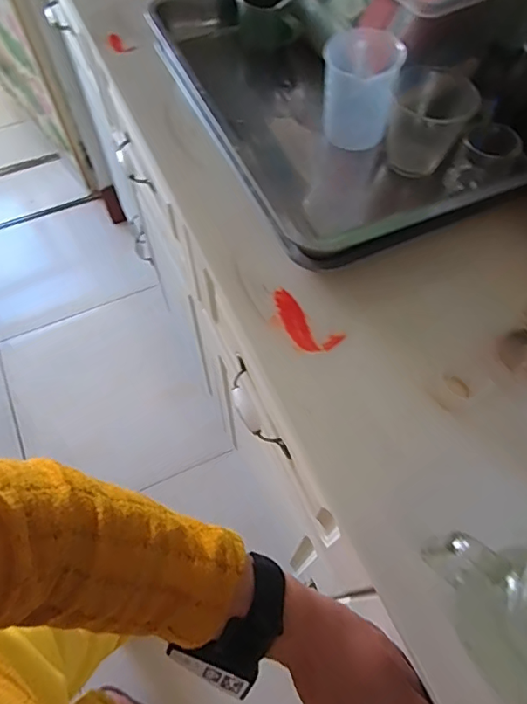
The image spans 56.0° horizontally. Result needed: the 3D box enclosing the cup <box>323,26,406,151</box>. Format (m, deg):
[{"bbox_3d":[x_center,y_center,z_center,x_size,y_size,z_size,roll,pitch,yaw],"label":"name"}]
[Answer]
[{"bbox_3d":[0.101,-0.285,0.533,0.072,0.104,0.072,0,64,0],"label":"cup"}]

